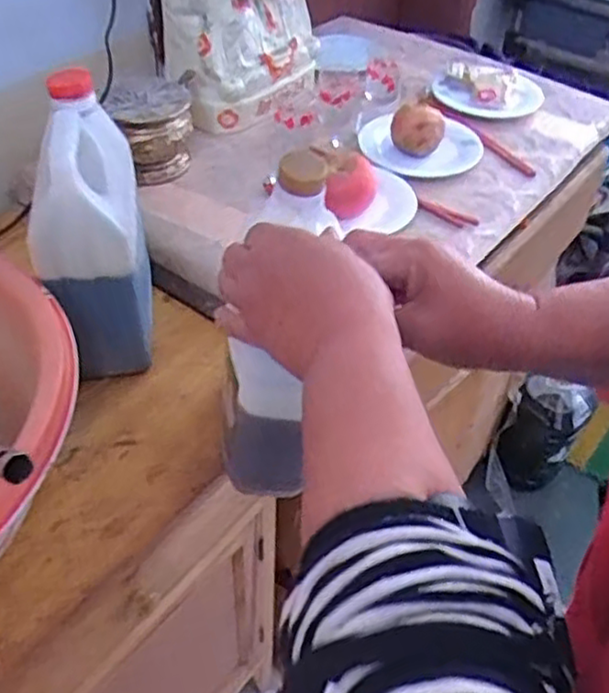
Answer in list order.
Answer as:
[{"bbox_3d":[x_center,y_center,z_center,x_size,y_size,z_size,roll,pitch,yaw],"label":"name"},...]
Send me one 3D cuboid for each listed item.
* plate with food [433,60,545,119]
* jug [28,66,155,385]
[{"bbox_3d":[0.248,-0.358,0.989,0.134,0.034,0.130,2,46,-2],"label":"plate with food"},{"bbox_3d":[-0.179,-0.096,0.630,0.074,0.224,0.166,-4,47,-8],"label":"jug"}]

